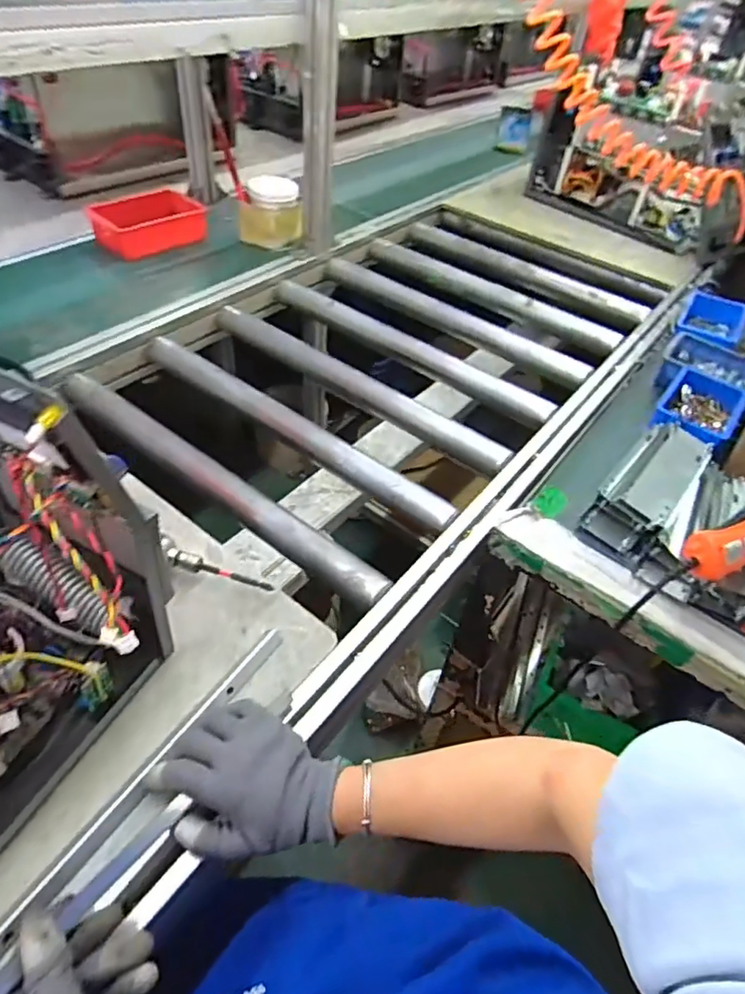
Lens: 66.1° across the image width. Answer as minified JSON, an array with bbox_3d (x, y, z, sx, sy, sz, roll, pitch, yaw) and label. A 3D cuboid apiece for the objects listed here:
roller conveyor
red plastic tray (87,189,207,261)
[{"bbox_3d":[0.086,-0.294,1.062,0.701,0.092,1.169,35,52,23],"label":"roller conveyor"},{"bbox_3d":[-0.431,-0.535,1.130,0.212,0.068,0.106,-32,58,-32],"label":"red plastic tray"}]

